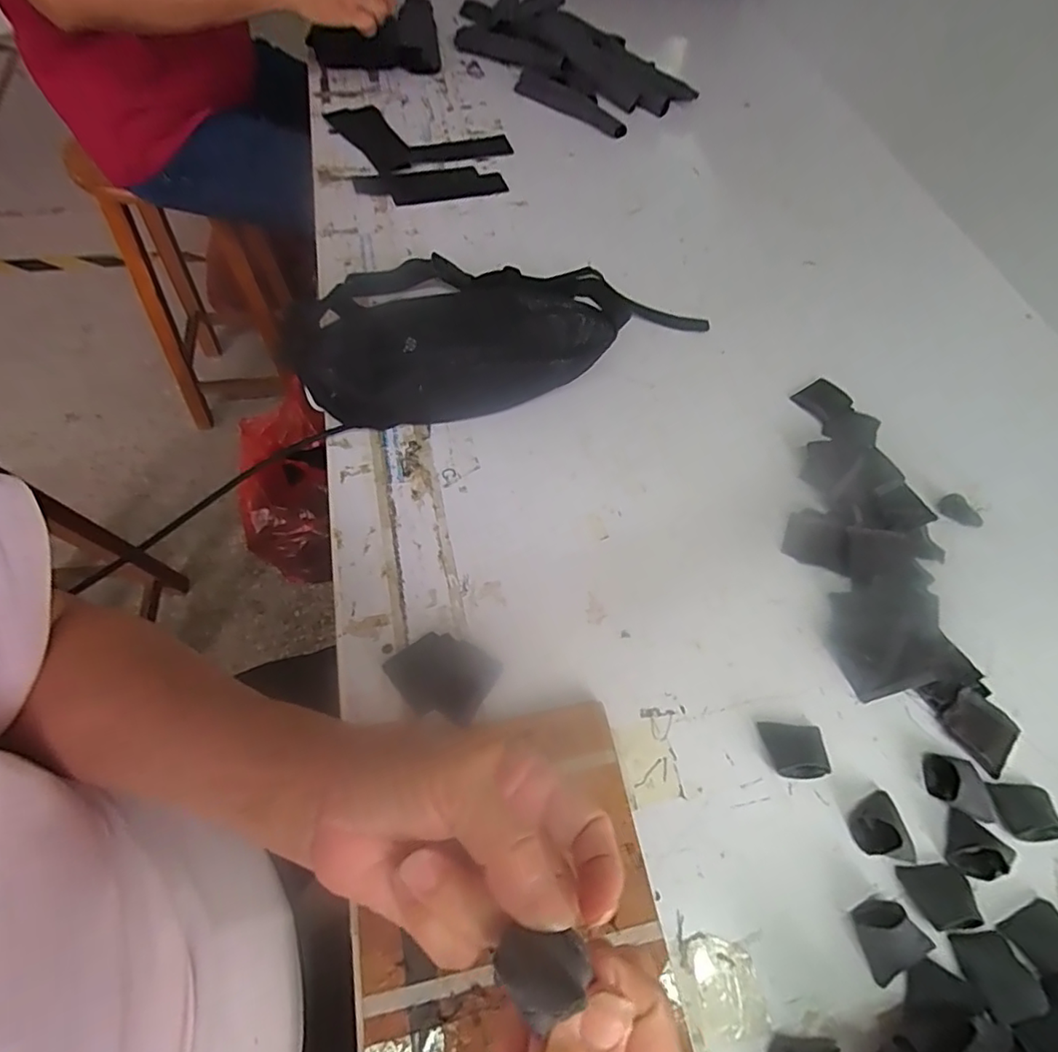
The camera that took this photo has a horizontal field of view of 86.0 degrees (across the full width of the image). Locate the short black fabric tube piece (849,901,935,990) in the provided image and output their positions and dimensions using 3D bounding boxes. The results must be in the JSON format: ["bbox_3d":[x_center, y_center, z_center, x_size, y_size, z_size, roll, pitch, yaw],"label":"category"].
[{"bbox_3d":[0.225,0.256,0.352,0.038,0.025,0.036,2,60,-3],"label":"short black fabric tube piece"}]

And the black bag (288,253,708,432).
[{"bbox_3d":[-0.013,-0.217,0.571,0.415,0.081,0.222,-7,61,-8],"label":"black bag"}]

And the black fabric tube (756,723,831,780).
[{"bbox_3d":[0.193,0.162,0.411,0.041,0.015,0.036,5,60,-1],"label":"black fabric tube"}]

